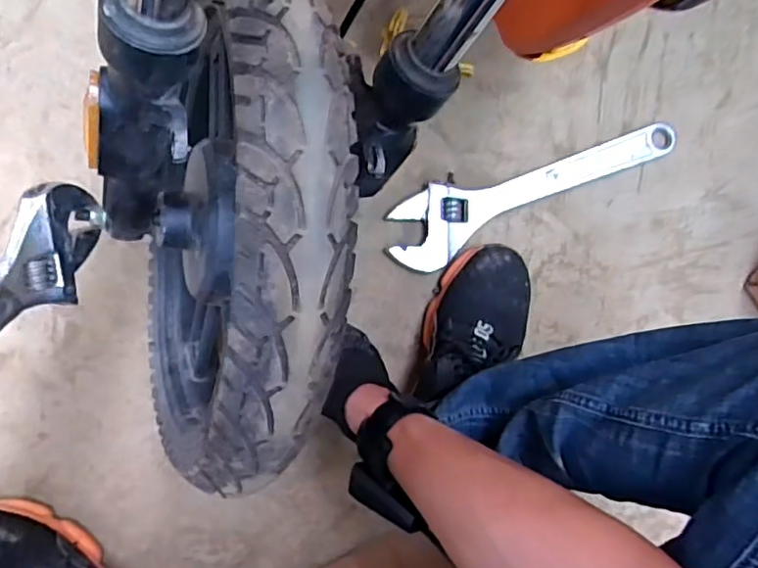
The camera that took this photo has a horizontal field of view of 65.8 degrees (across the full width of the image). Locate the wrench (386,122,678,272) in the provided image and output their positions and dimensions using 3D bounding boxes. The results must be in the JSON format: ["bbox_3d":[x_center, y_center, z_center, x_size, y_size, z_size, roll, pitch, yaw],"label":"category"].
[{"bbox_3d":[0.175,-0.118,0.666,0.355,0.026,0.081,-27,92,-6],"label":"wrench"}]

